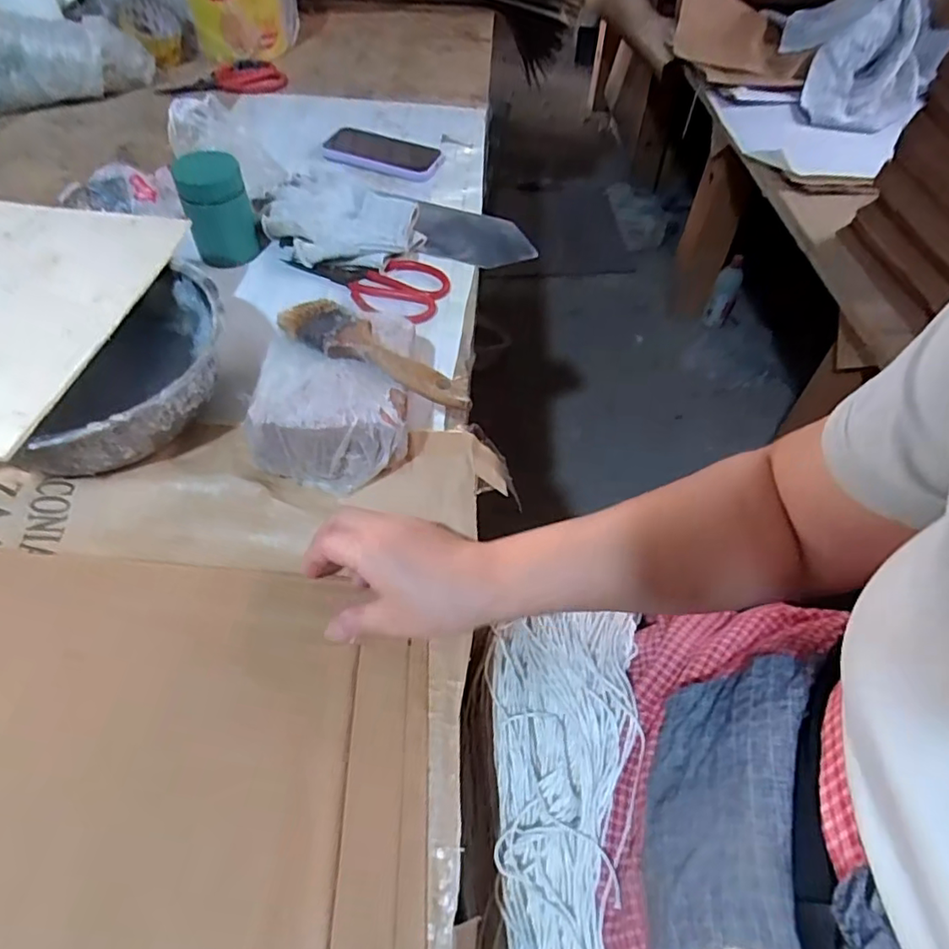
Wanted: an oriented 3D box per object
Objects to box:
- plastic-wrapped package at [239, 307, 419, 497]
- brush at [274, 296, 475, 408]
[{"bbox_3d":[-0.106,-0.060,0.465,0.115,0.058,0.139,2,54,-2],"label":"plastic-wrapped package"},{"bbox_3d":[-0.074,-0.092,0.448,0.168,0.018,0.040,31,58,17],"label":"brush"}]

